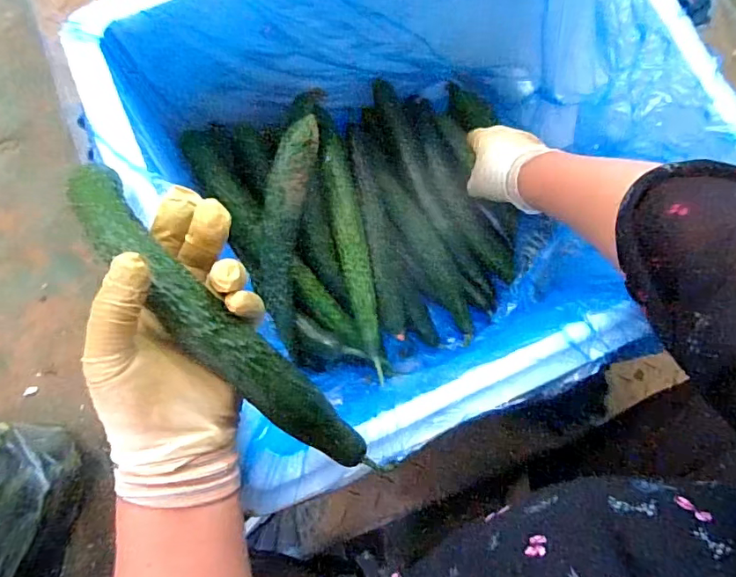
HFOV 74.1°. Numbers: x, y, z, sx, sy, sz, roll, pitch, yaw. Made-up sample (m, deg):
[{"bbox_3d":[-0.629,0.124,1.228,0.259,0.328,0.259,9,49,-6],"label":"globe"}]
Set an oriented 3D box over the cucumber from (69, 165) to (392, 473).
[{"bbox_3d":[-0.087,0.022,0.282,0.031,0.052,0.248,-45,93,-8],"label":"cucumber"}]

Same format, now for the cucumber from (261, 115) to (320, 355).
[{"bbox_3d":[-0.081,-0.054,0.473,0.043,0.030,0.215,7,96,0],"label":"cucumber"}]

